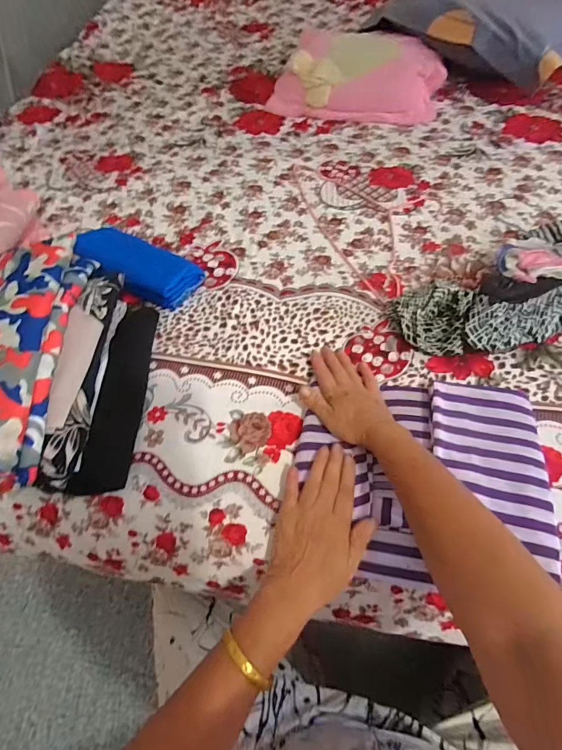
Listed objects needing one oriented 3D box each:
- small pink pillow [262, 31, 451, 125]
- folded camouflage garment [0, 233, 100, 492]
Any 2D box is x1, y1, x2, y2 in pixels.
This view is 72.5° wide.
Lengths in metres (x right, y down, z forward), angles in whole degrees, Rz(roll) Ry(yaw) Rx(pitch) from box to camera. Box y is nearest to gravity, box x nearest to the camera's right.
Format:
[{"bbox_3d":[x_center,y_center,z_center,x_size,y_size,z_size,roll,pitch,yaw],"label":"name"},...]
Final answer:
[{"bbox_3d":[0.164,-0.645,0.827,0.350,0.088,0.196,13,61,11],"label":"small pink pillow"},{"bbox_3d":[-0.306,-0.029,0.423,0.123,0.052,0.300,-5,60,3],"label":"folded camouflage garment"}]

